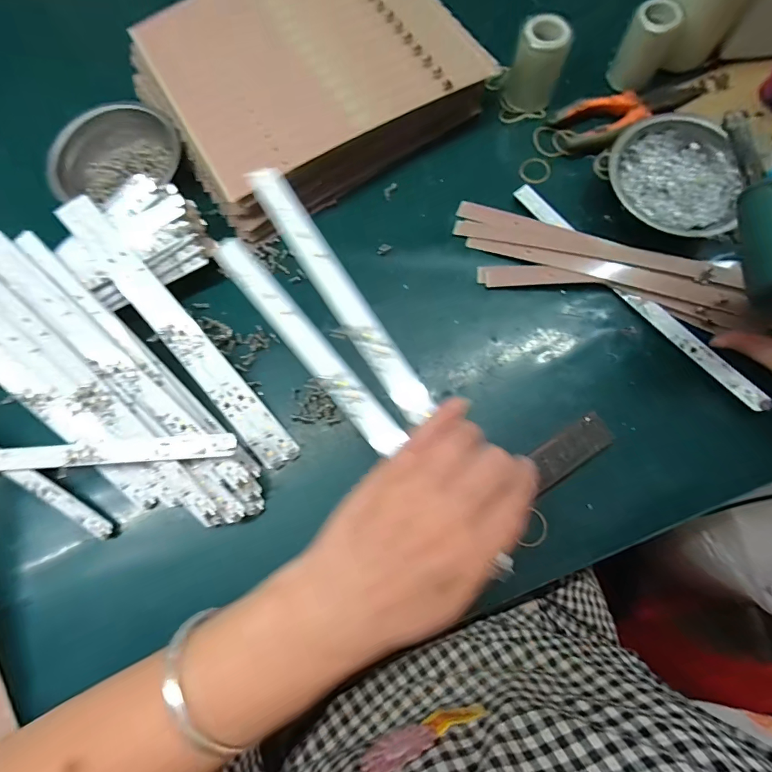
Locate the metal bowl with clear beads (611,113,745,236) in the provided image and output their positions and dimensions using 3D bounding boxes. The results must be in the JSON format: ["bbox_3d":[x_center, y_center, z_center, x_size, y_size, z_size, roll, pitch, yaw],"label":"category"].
[{"bbox_3d":[0.268,-0.194,0.390,0.118,0.043,0.115,0,75,1],"label":"metal bowl with clear beads"}]

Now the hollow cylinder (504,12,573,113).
[{"bbox_3d":[0.149,-0.317,0.407,0.049,0.070,0.040,16,76,5],"label":"hollow cylinder"}]

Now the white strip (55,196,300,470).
[{"bbox_3d":[-0.176,-0.044,0.354,0.030,0.009,0.281,-39,91,-8],"label":"white strip"}]

